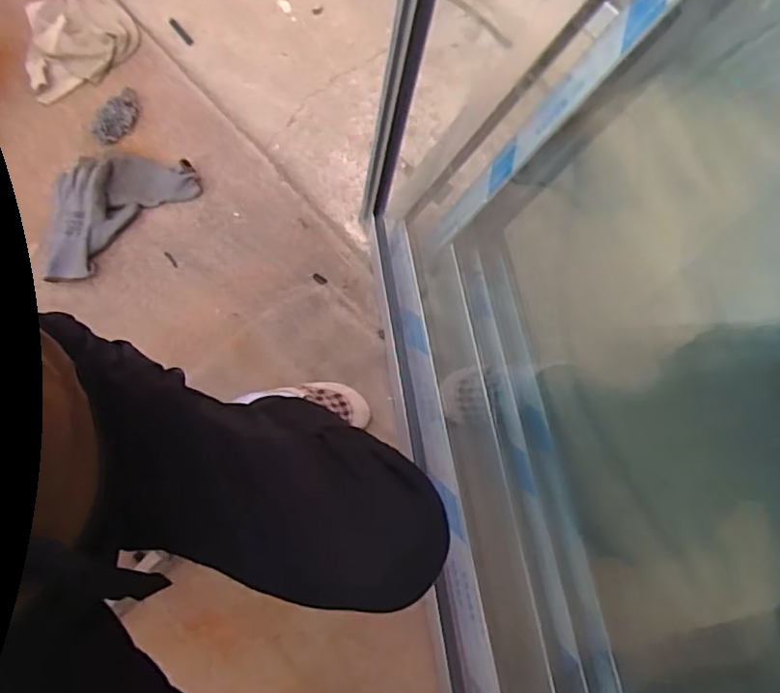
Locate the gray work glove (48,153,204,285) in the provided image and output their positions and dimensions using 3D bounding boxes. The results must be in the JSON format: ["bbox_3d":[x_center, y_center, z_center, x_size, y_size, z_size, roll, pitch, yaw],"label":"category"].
[{"bbox_3d":[-0.491,-0.249,1.078,0.293,0.049,0.176,-43,79,-14],"label":"gray work glove"}]

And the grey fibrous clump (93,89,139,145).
[{"bbox_3d":[-0.500,-0.422,1.151,0.081,0.010,0.113,35,74,8],"label":"grey fibrous clump"}]

